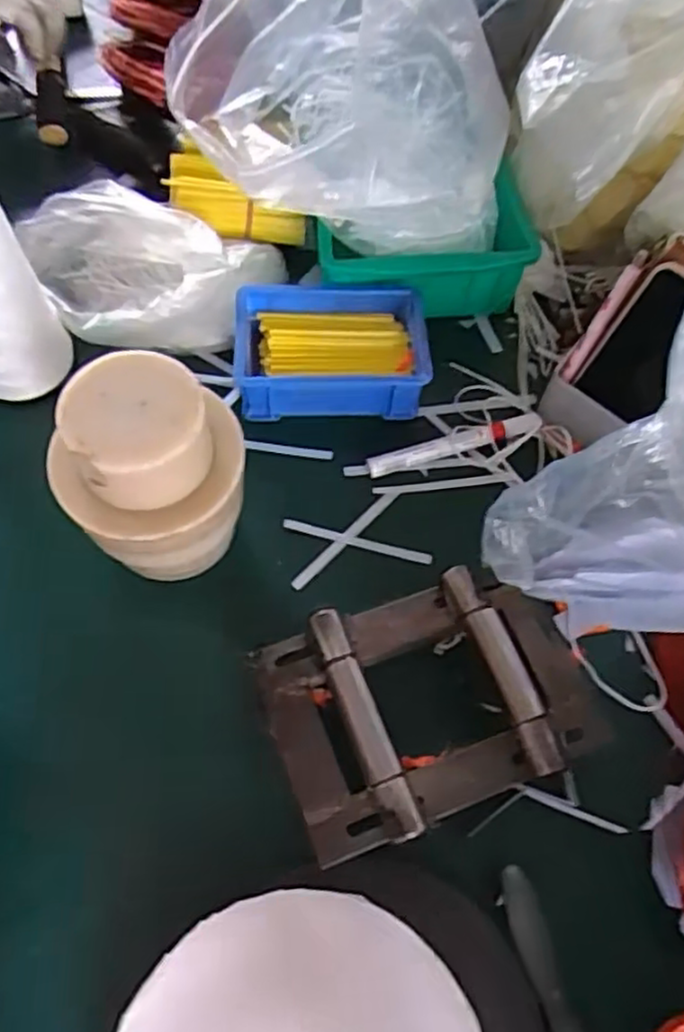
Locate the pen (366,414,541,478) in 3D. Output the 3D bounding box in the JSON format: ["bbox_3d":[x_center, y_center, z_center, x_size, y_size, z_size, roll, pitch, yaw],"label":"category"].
[{"bbox_3d":[0.087,-0.055,0.556,0.139,0.017,0.019,-13,66,-9],"label":"pen"}]

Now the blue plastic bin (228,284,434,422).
[{"bbox_3d":[-0.009,-0.130,0.569,0.150,0.053,0.097,0,64,-3],"label":"blue plastic bin"}]

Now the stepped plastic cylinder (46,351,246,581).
[{"bbox_3d":[-0.119,-0.019,0.455,0.109,0.155,0.091,-2,64,-4],"label":"stepped plastic cylinder"}]

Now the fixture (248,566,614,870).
[{"bbox_3d":[0.058,0.115,0.454,0.199,0.053,0.132,-19,67,-12],"label":"fixture"}]

